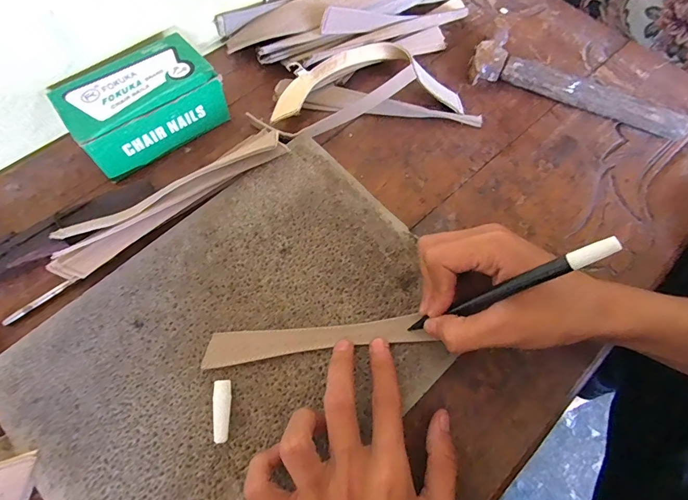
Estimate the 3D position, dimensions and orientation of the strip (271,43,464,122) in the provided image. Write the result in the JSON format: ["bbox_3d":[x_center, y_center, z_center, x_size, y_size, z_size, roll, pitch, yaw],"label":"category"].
[{"bbox_3d":[0.020,-0.156,0.368,0.177,0.033,0.071,-10,68,-7],"label":"strip"}]

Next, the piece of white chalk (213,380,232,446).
[{"bbox_3d":[-0.078,0.103,0.251,0.010,0.010,0.037,-2,67,-3],"label":"piece of white chalk"}]

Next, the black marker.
[{"bbox_3d":[0.092,0.026,0.234,0.011,0.135,0.008,7,59,-44],"label":"black marker"}]

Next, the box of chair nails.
[{"bbox_3d":[-0.173,-0.125,0.337,0.118,0.054,0.079,-41,74,-17],"label":"box of chair nails"}]

